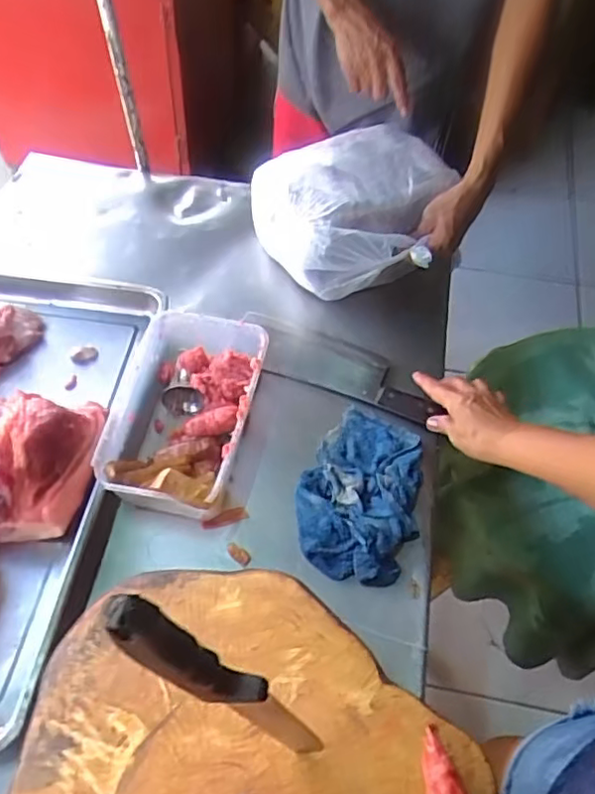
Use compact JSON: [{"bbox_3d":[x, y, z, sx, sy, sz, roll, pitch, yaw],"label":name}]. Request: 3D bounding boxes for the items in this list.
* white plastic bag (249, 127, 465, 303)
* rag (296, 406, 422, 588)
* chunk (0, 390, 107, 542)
[{"bbox_3d":[0.093,-0.264,0.921,0.257,0.139,0.240,-26,61,-18],"label":"white plastic bag"},{"bbox_3d":[0.077,0.110,0.752,0.137,0.030,0.213,12,57,6],"label":"rag"},{"bbox_3d":[-0.321,0.072,0.725,0.167,0.087,0.169,-6,57,-6],"label":"chunk"}]

